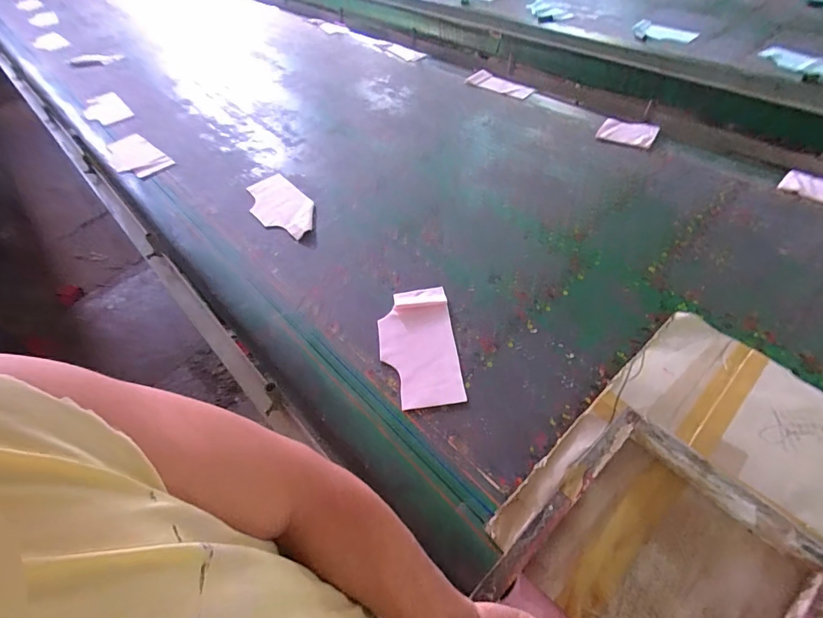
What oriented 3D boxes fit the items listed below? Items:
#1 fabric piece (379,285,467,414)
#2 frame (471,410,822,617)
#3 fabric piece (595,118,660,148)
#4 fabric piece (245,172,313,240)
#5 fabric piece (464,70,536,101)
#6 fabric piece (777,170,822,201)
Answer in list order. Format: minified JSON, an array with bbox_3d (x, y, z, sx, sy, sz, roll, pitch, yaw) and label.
[{"bbox_3d":[0.011,0.062,0.737,0.135,0.005,0.250,-7,51,0],"label":"fabric piece"},{"bbox_3d":[0.282,0.326,0.454,0.324,0.058,0.280,-35,56,-21],"label":"frame"},{"bbox_3d":[0.610,-0.497,1.135,0.143,0.006,0.122,25,60,21],"label":"fabric piece"},{"bbox_3d":[-0.334,-0.265,1.029,0.133,0.021,0.270,-36,56,-22],"label":"fabric piece"},{"bbox_3d":[0.299,-0.763,1.369,0.223,0.012,0.102,32,60,20],"label":"fabric piece"},{"bbox_3d":[0.942,-0.276,0.925,0.146,0.010,0.101,32,61,28],"label":"fabric piece"}]

